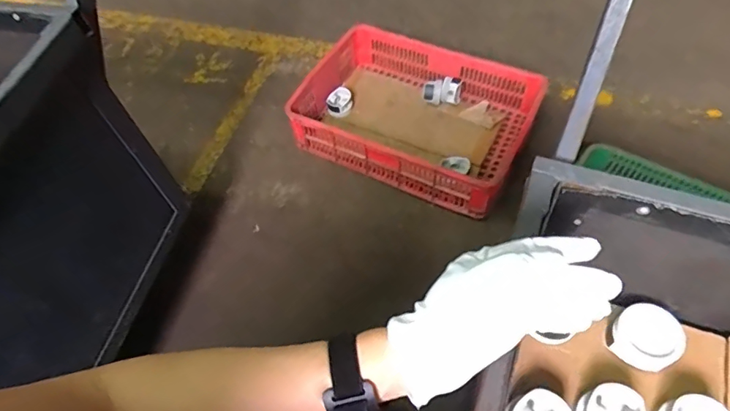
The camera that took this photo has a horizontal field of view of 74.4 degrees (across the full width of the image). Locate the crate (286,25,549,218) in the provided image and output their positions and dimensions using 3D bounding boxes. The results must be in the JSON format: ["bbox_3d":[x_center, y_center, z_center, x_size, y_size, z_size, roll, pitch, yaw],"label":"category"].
[{"bbox_3d":[0.144,-0.266,1.388,0.623,0.140,0.451,22,61,17],"label":"crate"}]

